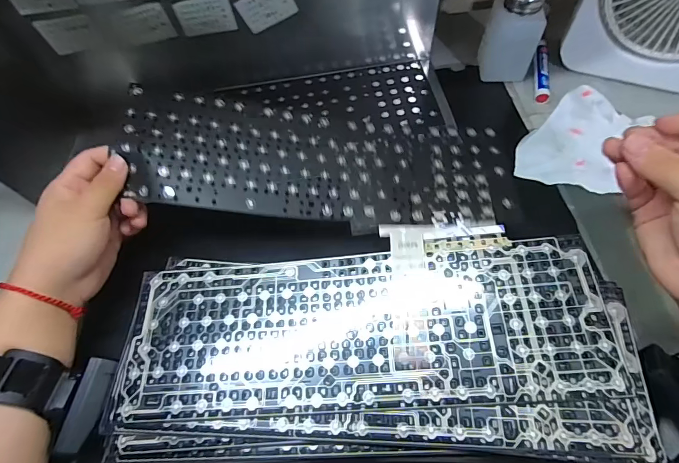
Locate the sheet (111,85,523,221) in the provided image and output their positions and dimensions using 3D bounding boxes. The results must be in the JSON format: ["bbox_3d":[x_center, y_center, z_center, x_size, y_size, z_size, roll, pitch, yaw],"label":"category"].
[{"bbox_3d":[-0.021,-0.070,0.348,0.351,0.022,0.119,6,64,-2],"label":"sheet"}]

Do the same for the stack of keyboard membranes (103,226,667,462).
[{"bbox_3d":[0.019,0.081,0.285,0.375,0.011,0.165,-4,65,5],"label":"stack of keyboard membranes"}]

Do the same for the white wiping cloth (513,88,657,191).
[{"bbox_3d":[0.251,-0.099,0.388,0.097,0.042,0.106,21,64,15],"label":"white wiping cloth"}]

